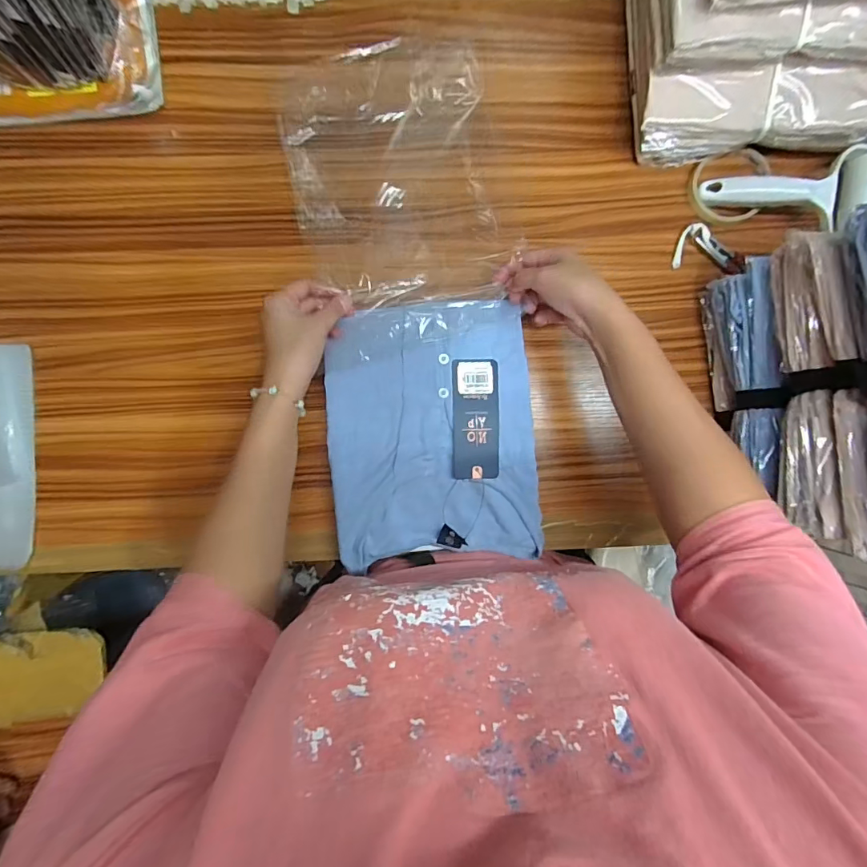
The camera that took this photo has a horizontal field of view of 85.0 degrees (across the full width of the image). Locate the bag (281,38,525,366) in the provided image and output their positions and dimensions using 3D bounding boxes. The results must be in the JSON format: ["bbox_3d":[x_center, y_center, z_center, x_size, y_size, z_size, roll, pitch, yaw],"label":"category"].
[{"bbox_3d":[-0.037,-0.248,0.490,0.201,0.019,0.315,-11,85,-2],"label":"bag"}]

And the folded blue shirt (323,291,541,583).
[{"bbox_3d":[-0.003,0.000,0.481,0.204,0.018,0.251,-6,90,-2],"label":"folded blue shirt"}]

